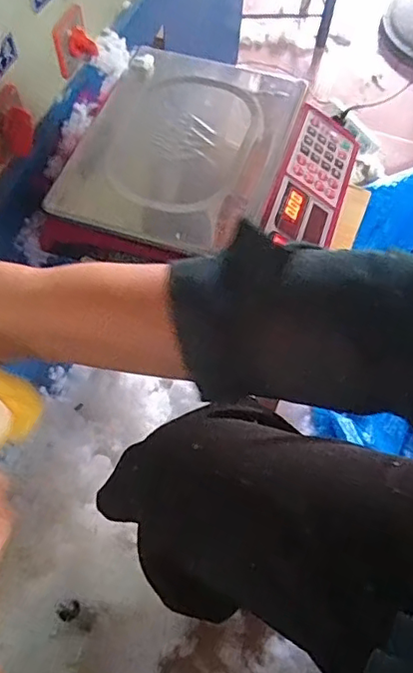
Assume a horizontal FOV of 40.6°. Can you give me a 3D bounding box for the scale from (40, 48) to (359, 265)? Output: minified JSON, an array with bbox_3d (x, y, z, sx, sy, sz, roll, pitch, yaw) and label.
[{"bbox_3d":[0.004,-0.201,0.668,0.323,0.091,0.292,16,62,6],"label":"scale"}]

